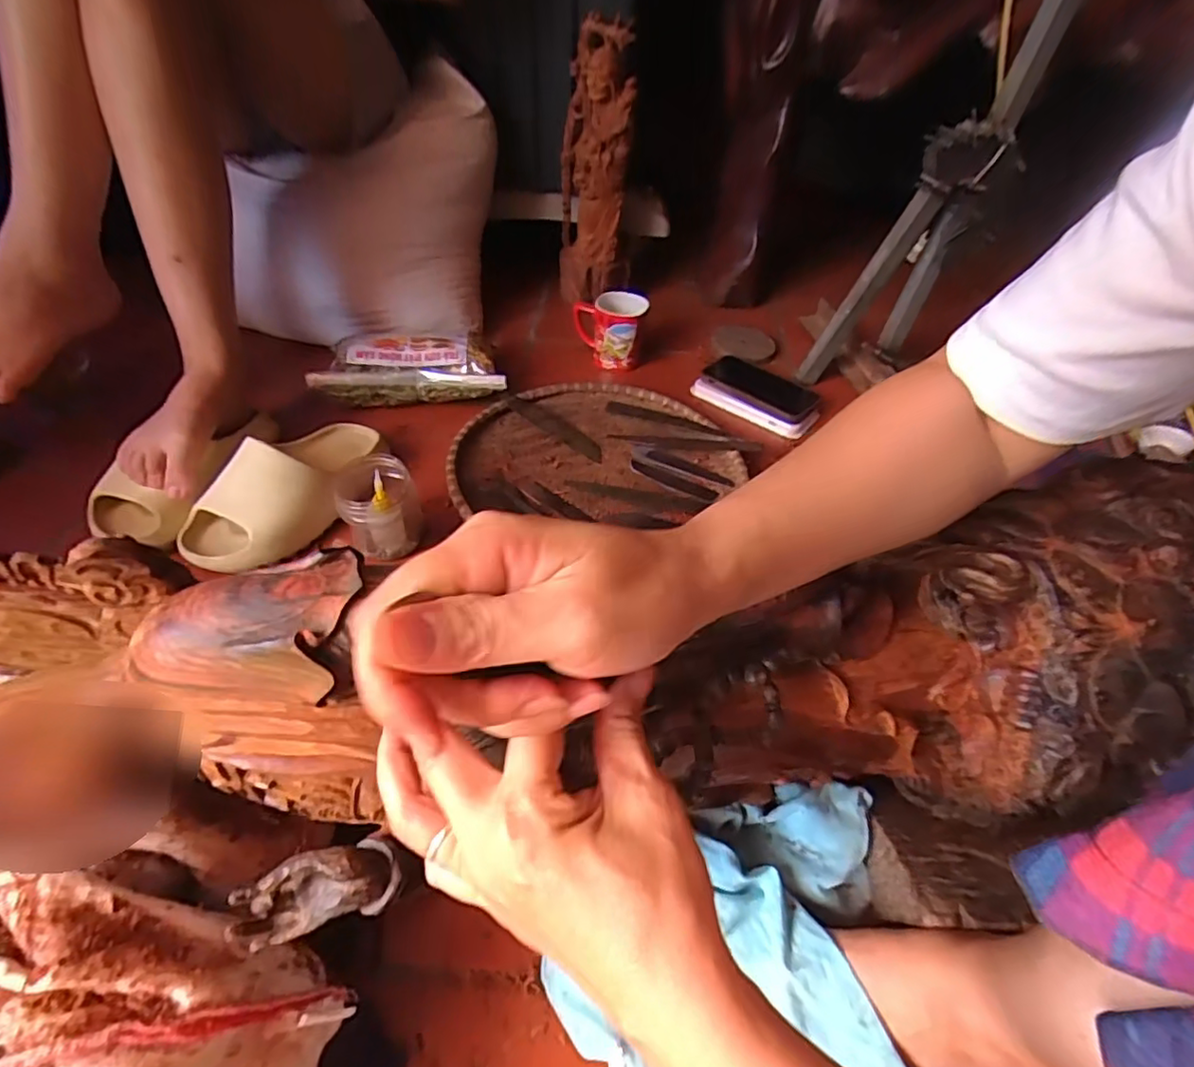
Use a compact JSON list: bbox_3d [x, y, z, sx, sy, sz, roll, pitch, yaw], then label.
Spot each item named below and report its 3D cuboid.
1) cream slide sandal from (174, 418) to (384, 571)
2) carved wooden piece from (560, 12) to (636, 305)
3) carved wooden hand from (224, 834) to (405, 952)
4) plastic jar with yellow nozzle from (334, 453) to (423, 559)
[{"bbox_3d":[-0.312,-0.057,0.628,0.106,0.082,0.234,26,49,20],"label":"cream slide sandal"},{"bbox_3d":[0.001,-0.534,0.924,0.108,0.365,0.081,-2,46,-7],"label":"carved wooden piece"},{"bbox_3d":[-0.125,0.159,0.271,0.069,0.027,0.025,-9,47,-13],"label":"carved wooden hand"},{"bbox_3d":[-0.219,-0.033,0.606,0.071,0.087,0.074,2,46,-2],"label":"plastic jar with yellow nozzle"}]

